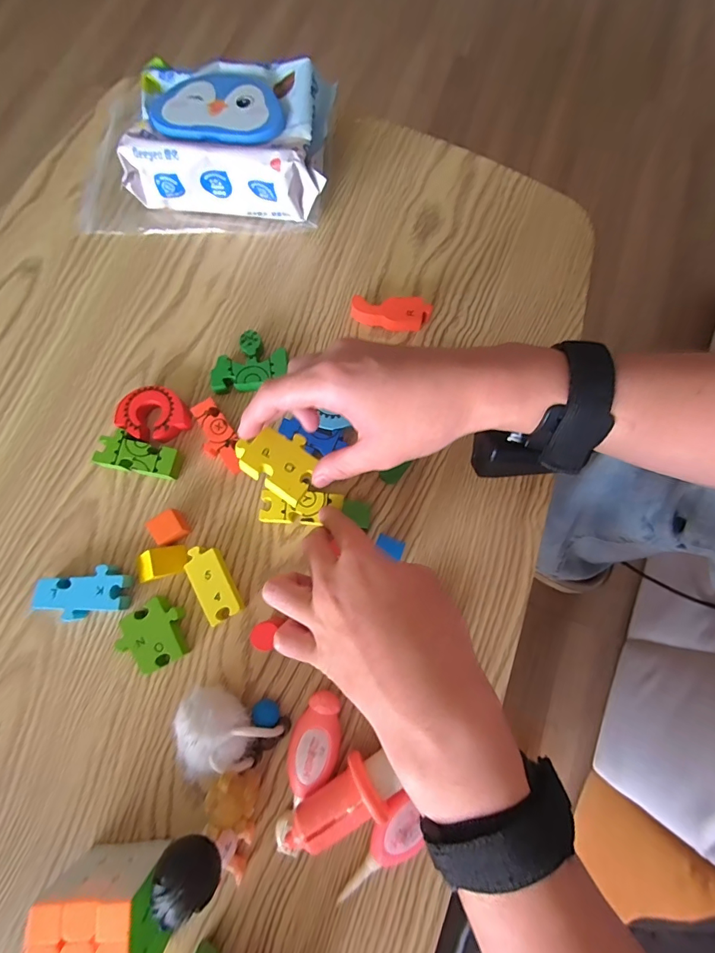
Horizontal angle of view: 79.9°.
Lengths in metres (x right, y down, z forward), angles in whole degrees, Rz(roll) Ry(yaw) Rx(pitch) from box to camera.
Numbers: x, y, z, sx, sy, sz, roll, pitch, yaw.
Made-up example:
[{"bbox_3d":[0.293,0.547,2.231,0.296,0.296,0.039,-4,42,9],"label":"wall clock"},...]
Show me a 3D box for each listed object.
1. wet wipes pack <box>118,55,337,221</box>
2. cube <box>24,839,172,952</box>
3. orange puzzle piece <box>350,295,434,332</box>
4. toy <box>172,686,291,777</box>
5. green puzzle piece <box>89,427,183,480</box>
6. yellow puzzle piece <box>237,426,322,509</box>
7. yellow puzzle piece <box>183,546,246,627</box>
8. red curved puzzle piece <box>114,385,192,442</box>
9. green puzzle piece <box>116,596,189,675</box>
[{"bbox_3d":[-0.112,-0.302,0.387,0.168,0.071,0.110,8,76,2],"label":"wet wipes pack"},{"bbox_3d":[-0.145,0.262,0.251,0.064,0.061,0.058,-3,76,-1],"label":"cube"},{"bbox_3d":[0.029,-0.141,0.371,0.068,0.019,0.024,1,76,0],"label":"orange puzzle piece"},{"bbox_3d":[-0.088,0.172,0.283,0.066,0.045,0.044,30,78,7],"label":"toy"},{"bbox_3d":[-0.173,-0.017,0.342,0.064,0.016,0.029,11,77,3],"label":"green puzzle piece"},{"bbox_3d":[-0.053,-0.012,0.290,0.053,0.010,0.042,34,79,8],"label":"yellow puzzle piece"},{"bbox_3d":[-0.107,0.079,0.319,0.026,0.018,0.056,-28,78,-7],"label":"yellow puzzle piece"},{"bbox_3d":[-0.165,-0.049,0.350,0.053,0.017,0.046,32,78,7],"label":"red curved puzzle piece"},{"bbox_3d":[-0.145,0.115,0.310,0.044,0.019,0.045,-36,79,-8],"label":"green puzzle piece"}]

